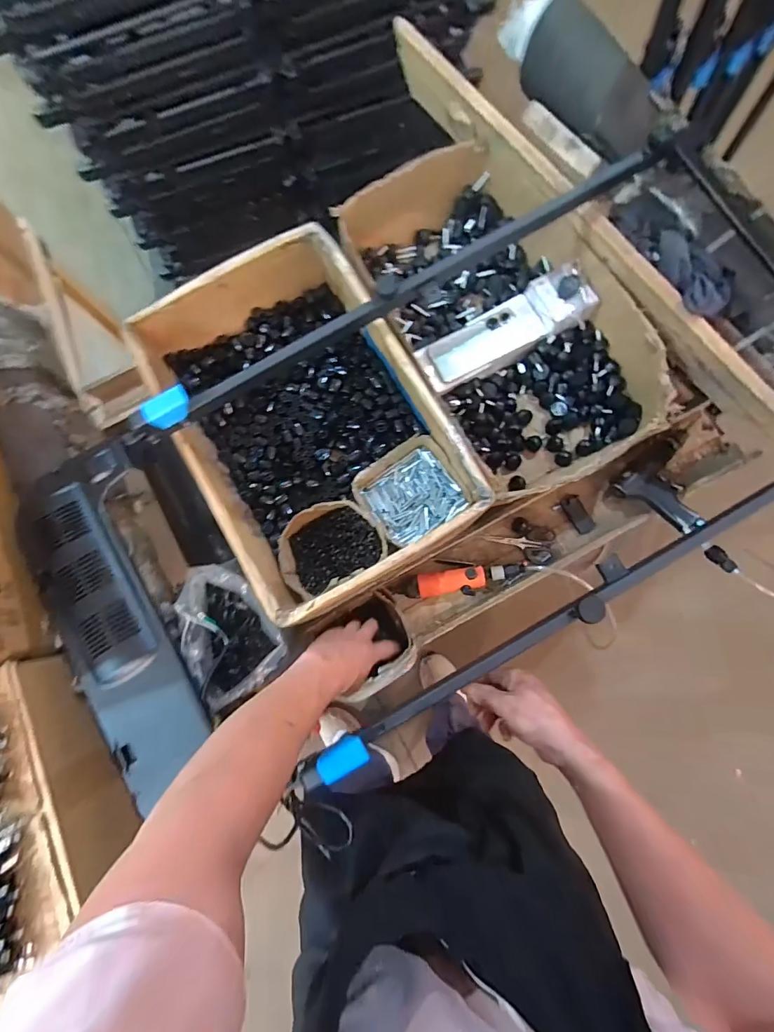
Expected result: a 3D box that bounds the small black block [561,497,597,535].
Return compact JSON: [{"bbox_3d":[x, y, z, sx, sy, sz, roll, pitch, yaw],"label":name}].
[{"bbox_3d":[0.352,-0.004,0.788,0.032,0.012,0.072,-29,81,-2],"label":"small black block"}]

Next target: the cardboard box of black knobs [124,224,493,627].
[{"bbox_3d":[-0.121,-0.147,0.688,0.344,0.163,0.522,-30,81,-2],"label":"cardboard box of black knobs"}]

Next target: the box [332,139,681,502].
[{"bbox_3d":[0.189,-0.329,0.734,0.337,0.135,0.589,-27,81,-1],"label":"box"}]

